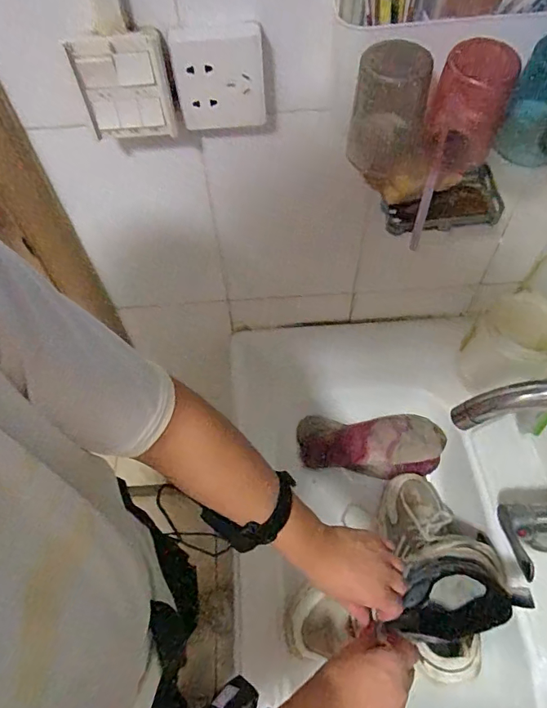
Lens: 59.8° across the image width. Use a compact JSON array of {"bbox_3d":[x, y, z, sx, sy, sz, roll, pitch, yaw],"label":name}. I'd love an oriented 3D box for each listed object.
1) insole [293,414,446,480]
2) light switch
[{"bbox_3d":[0.164,0.158,0.808,0.238,0.014,0.099,-1,84,2],"label":"insole"},{"bbox_3d":[-0.139,-0.248,0.449,0.080,0.088,0.019,-6,56,-2],"label":"light switch"}]

